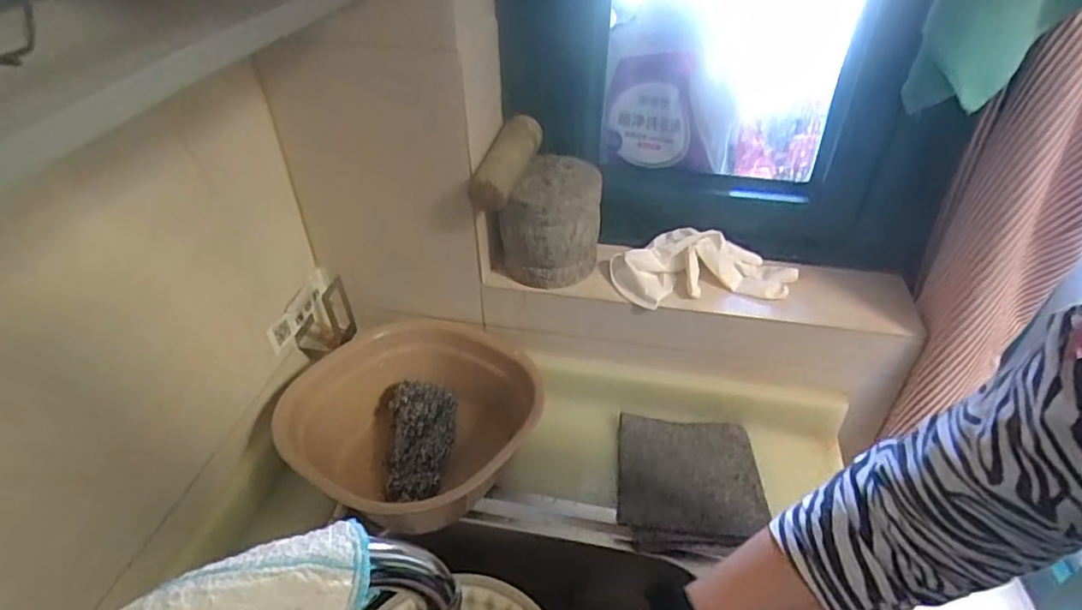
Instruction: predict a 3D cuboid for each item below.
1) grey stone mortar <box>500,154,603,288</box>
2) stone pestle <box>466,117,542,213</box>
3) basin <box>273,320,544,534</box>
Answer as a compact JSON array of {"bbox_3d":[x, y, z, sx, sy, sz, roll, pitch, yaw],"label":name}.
[{"bbox_3d":[0.011,-0.089,0.638,0.102,0.105,0.095,2,39,3],"label":"grey stone mortar"},{"bbox_3d":[-0.031,-0.144,0.585,0.033,0.039,0.117,14,53,17],"label":"stone pestle"},{"bbox_3d":[-0.123,0.129,0.614,0.231,0.116,0.230,0,39,0],"label":"basin"}]

